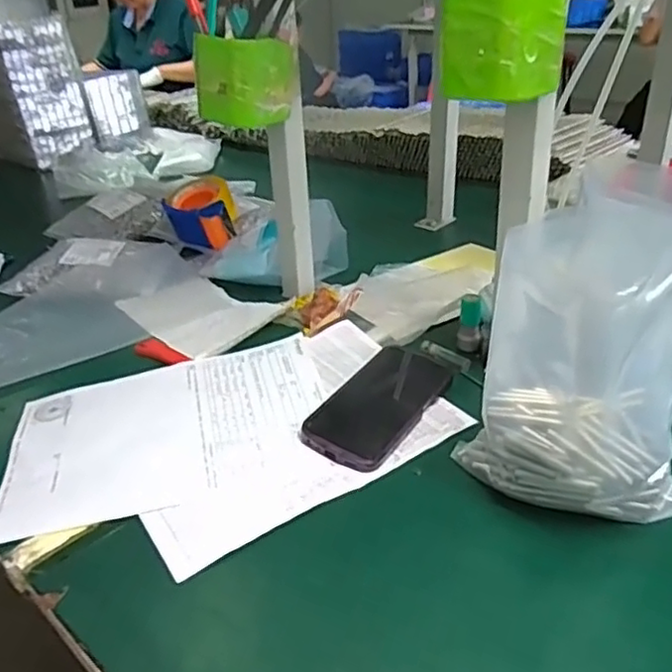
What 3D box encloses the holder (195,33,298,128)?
[{"bbox_3d":[-0.093,-0.259,0.669,0.086,0.080,0.078,9,32,21],"label":"holder"}]

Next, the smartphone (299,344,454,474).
[{"bbox_3d":[0.041,0.060,0.609,0.080,0.017,0.166,16,35,31],"label":"smartphone"}]

